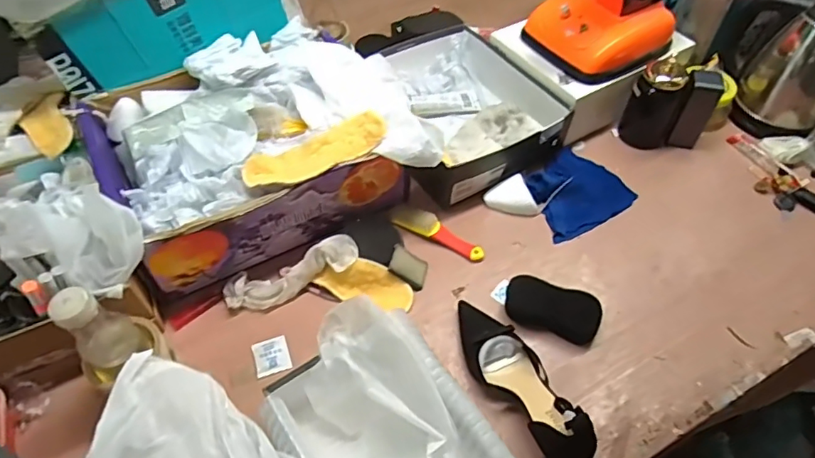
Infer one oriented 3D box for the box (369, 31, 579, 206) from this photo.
[{"bbox_3d":[0.090,-0.217,0.950,0.265,0.100,0.330,-23,56,-17],"label":"box"}]

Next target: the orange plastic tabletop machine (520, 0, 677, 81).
[{"bbox_3d":[0.329,-0.389,0.886,0.192,0.210,0.177,-29,58,-21],"label":"orange plastic tabletop machine"}]

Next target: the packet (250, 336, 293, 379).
[{"bbox_3d":[-0.180,0.169,0.714,0.045,0.006,0.049,-15,54,-12],"label":"packet"}]

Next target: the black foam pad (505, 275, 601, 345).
[{"bbox_3d":[0.196,0.107,0.743,0.134,0.038,0.060,18,54,13],"label":"black foam pad"}]

